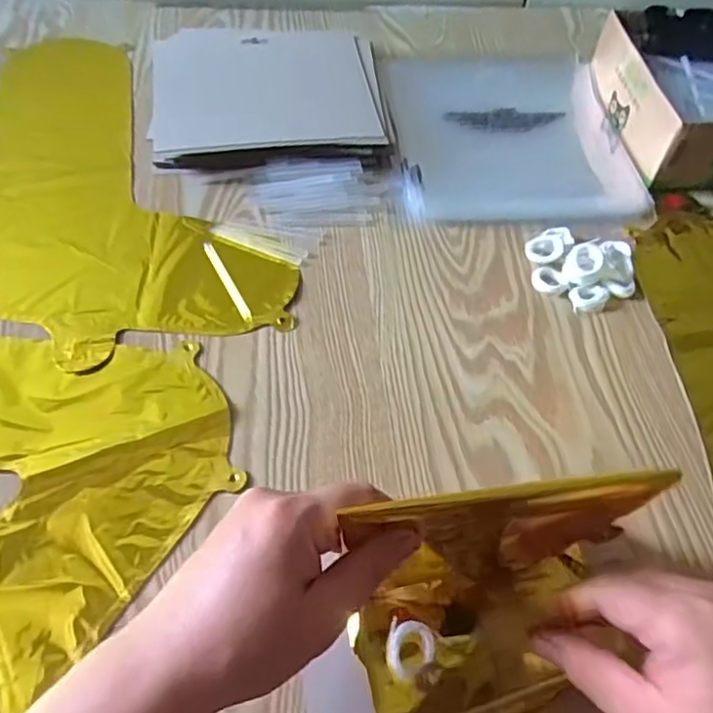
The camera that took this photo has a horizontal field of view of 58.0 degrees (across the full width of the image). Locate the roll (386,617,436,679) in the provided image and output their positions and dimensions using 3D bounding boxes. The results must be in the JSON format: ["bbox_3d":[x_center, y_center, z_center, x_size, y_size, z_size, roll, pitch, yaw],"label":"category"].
[{"bbox_3d":[0.027,0.153,0.335,0.025,0.009,0.027,1,55,-2],"label":"roll"}]

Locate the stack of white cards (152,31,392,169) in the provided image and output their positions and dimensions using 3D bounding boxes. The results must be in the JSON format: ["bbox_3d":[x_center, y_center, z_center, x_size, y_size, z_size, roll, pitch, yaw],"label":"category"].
[{"bbox_3d":[-0.079,-0.240,0.583,0.200,0.024,0.179,-4,55,-5],"label":"stack of white cards"}]

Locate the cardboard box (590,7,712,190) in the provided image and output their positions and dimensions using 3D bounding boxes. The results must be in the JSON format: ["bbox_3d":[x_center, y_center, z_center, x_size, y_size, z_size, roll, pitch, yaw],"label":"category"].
[{"bbox_3d":[0.313,-0.239,0.593,0.134,0.073,0.185,-2,55,-4],"label":"cardboard box"}]

